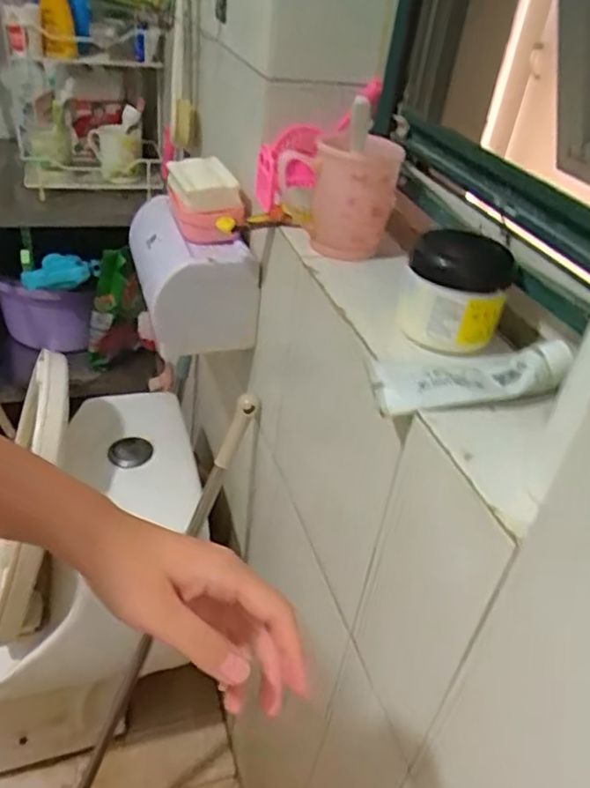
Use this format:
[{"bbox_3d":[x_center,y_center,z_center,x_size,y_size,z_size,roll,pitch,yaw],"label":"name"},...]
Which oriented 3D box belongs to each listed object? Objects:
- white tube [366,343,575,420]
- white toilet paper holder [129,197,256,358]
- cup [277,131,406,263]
[{"bbox_3d":[0.125,-0.017,0.457,0.139,0.038,0.056,-2,37,-13],"label":"white tube"},{"bbox_3d":[-0.130,-0.148,0.791,0.118,0.139,0.184,-9,39,-21],"label":"white toilet paper holder"},{"bbox_3d":[0.039,-0.195,0.608,0.113,0.101,0.092,11,36,5],"label":"cup"}]

